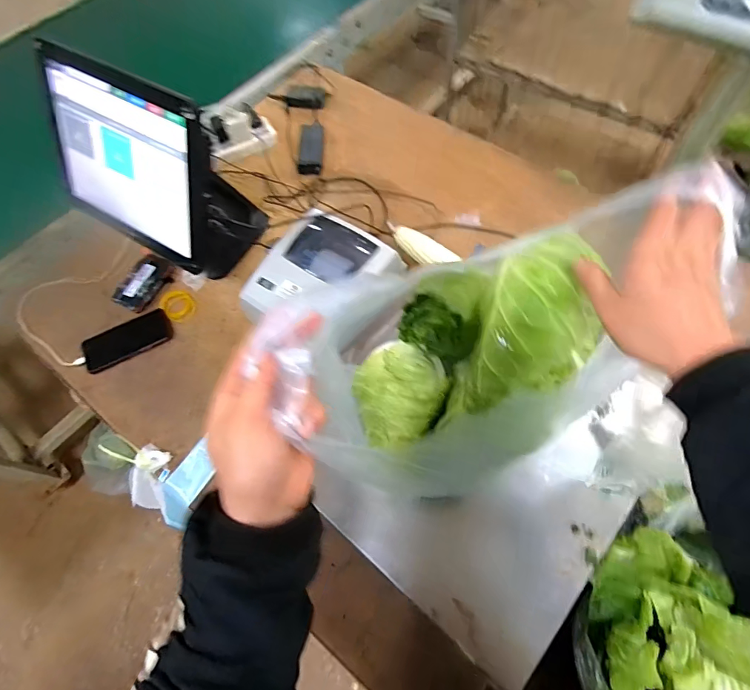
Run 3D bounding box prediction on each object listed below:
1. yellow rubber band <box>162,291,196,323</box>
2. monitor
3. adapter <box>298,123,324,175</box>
[{"bbox_3d":[-0.400,-0.082,0.895,0.070,0.010,0.059,39,73,18],"label":"yellow rubber band"},{"bbox_3d":[-0.387,-0.304,0.800,0.392,0.341,0.222,30,70,15],"label":"monitor"},{"bbox_3d":[-0.151,-0.468,1.042,0.050,0.027,0.155,1,65,3],"label":"adapter"}]

